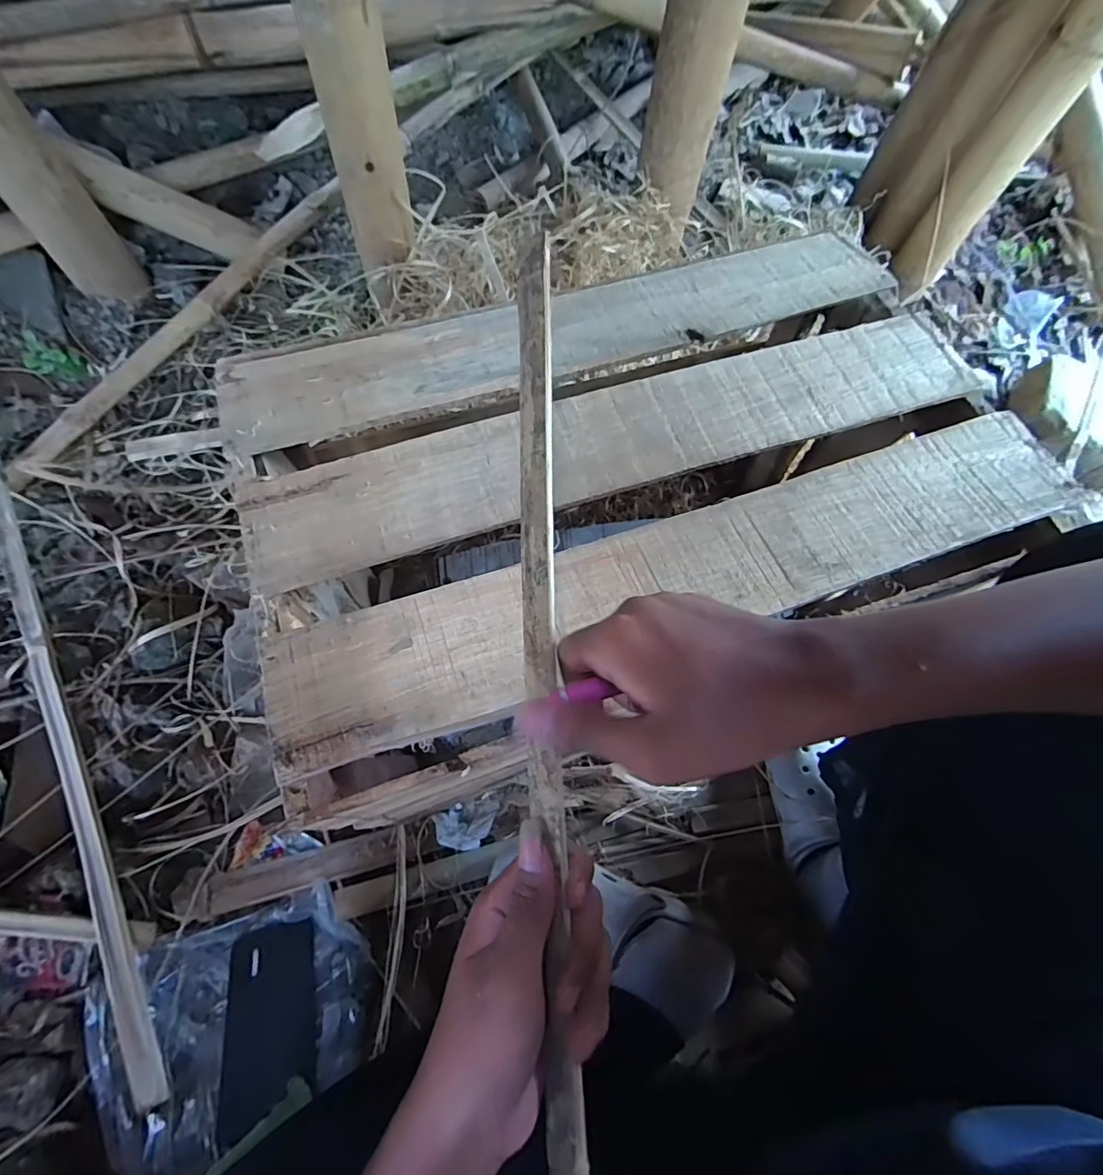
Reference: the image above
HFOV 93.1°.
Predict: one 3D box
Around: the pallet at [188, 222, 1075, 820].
[{"bbox_3d":[0.061,-0.043,0.527,0.572,0.317,0.367,-16,69,-13],"label":"pallet"}]

